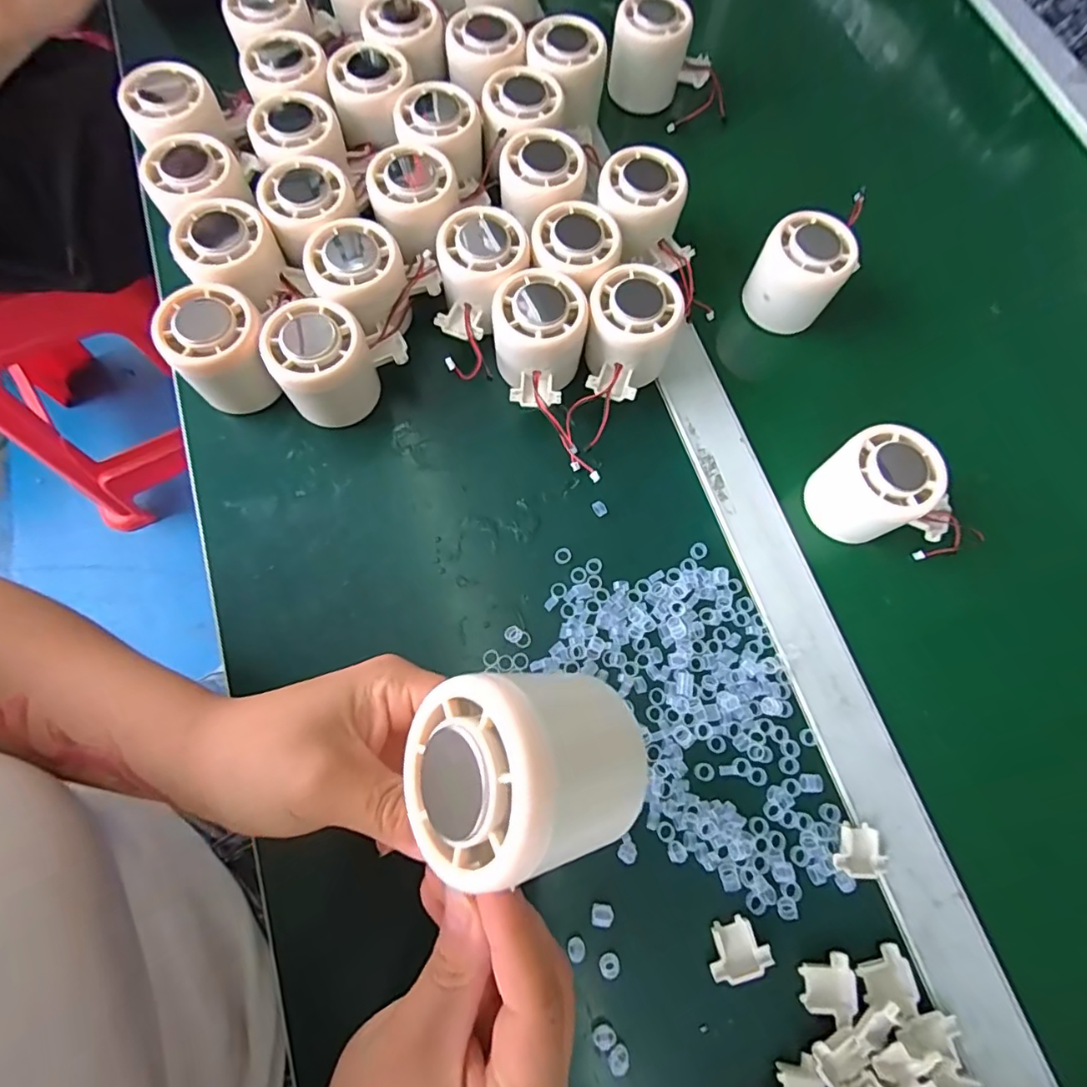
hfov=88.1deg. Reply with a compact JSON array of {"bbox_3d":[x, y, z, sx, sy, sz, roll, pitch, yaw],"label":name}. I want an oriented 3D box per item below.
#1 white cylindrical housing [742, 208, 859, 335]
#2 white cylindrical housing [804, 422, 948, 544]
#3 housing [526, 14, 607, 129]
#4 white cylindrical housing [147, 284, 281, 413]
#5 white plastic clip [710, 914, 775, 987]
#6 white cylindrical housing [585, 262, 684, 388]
[{"bbox_3d":[0.170,-0.178,0.373,0.054,0.052,0.054,1,73,-2],"label":"white cylindrical housing"},{"bbox_3d":[0.193,-0.033,0.330,0.057,0.045,0.053,1,73,-2],"label":"white cylindrical housing"},{"bbox_3d":[0.015,-0.333,0.406,0.050,0.058,0.050,1,73,-2],"label":"housing"},{"bbox_3d":[-0.186,-0.110,0.333,0.053,0.064,0.052,1,73,-2],"label":"white cylindrical housing"},{"bbox_3d":[0.096,0.202,0.278,0.030,0.004,0.026,-13,74,-6],"label":"white plastic clip"},{"bbox_3d":[0.056,-0.132,0.351,0.057,0.055,0.053,1,73,-2],"label":"white cylindrical housing"}]

